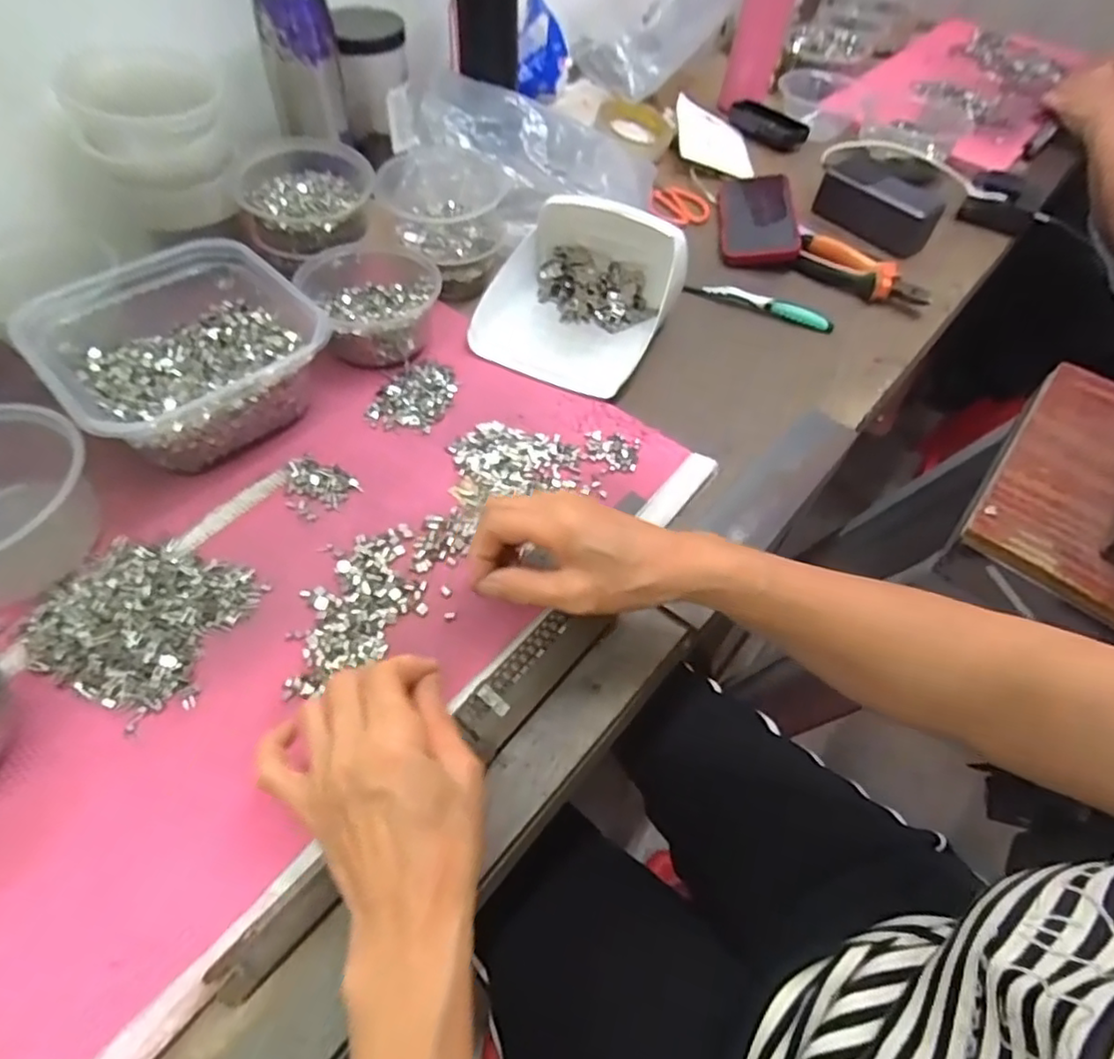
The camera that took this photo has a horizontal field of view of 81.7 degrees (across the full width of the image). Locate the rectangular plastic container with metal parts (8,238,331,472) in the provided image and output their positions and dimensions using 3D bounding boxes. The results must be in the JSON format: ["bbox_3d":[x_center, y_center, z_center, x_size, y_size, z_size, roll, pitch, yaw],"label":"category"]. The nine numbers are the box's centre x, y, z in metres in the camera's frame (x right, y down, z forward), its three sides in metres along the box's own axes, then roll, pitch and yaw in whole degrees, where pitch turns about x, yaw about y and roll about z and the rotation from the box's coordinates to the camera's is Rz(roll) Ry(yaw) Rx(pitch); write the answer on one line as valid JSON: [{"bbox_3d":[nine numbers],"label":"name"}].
[{"bbox_3d":[-0.278,-0.130,0.484,0.167,0.077,0.162,-34,62,-26],"label":"rectangular plastic container with metal parts"}]

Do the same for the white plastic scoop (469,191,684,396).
[{"bbox_3d":[0.024,-0.219,0.574,0.160,0.082,0.183,18,54,9],"label":"white plastic scoop"}]

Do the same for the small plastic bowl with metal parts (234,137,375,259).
[{"bbox_3d":[-0.221,-0.301,0.578,0.108,0.046,0.128,-8,54,-10],"label":"small plastic bowl with metal parts"}]

